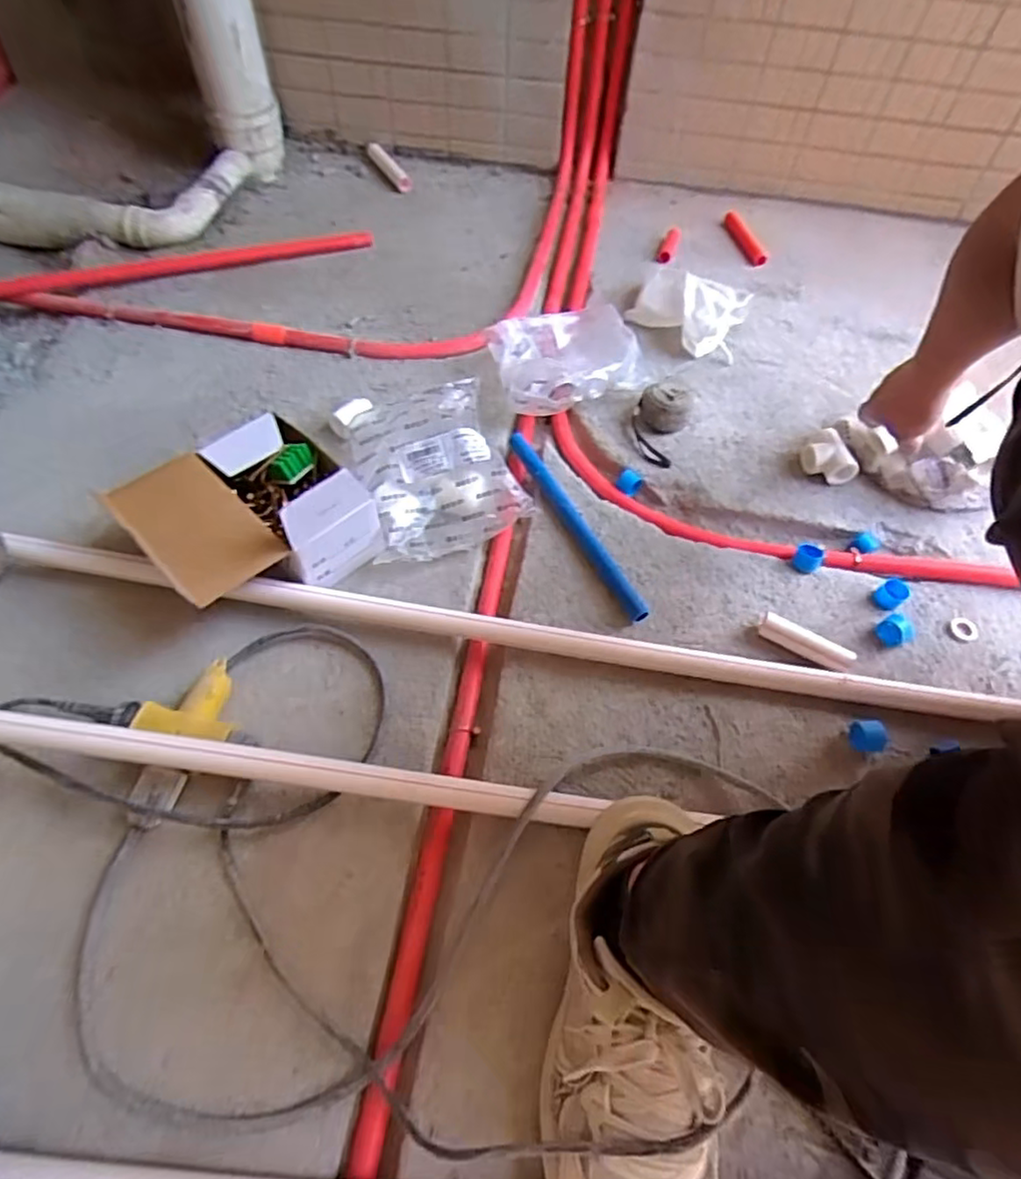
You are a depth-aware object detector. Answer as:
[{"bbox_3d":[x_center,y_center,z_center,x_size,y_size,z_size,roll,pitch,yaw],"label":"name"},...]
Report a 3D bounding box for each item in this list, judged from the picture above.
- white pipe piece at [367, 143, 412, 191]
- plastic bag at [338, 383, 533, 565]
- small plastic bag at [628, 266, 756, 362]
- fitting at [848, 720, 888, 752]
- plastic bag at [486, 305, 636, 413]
[{"bbox_3d":[-0.207,-0.723,1.124,0.026,0.014,0.105,-42,90,-24],"label":"white pipe piece"},{"bbox_3d":[-0.089,-0.144,0.741,0.173,0.082,0.221,-13,59,-11],"label":"plastic bag"},{"bbox_3d":[0.258,-0.406,0.940,0.159,0.069,0.115,30,61,15],"label":"small plastic bag"},{"bbox_3d":[0.334,0.139,0.615,0.032,0.025,0.027,3,58,-1],"label":"fitting"},{"bbox_3d":[0.068,-0.303,0.854,0.198,0.070,0.156,-19,61,-15],"label":"plastic bag"}]

